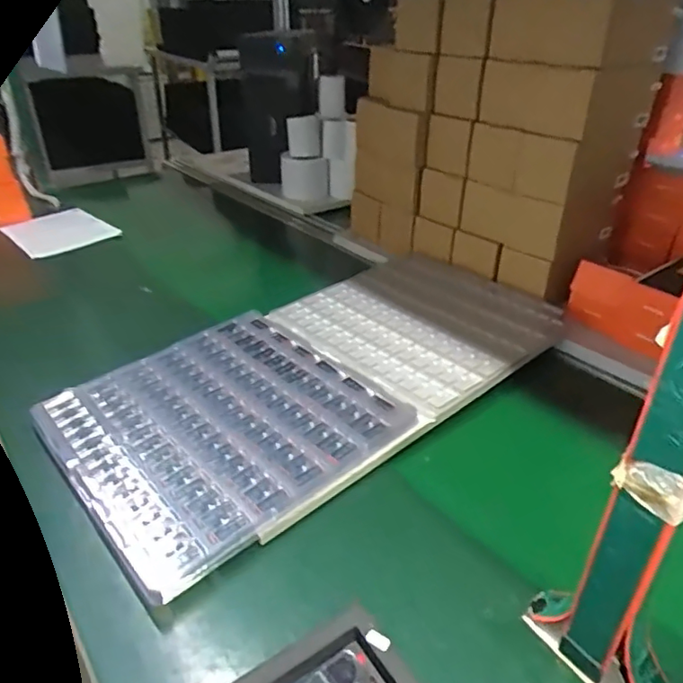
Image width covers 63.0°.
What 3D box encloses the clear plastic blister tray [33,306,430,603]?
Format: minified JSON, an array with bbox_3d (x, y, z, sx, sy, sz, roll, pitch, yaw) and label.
[{"bbox_3d":[-0.174,0.107,0.780,0.391,0.042,0.410,-25,40,-34],"label":"clear plastic blister tray"}]

